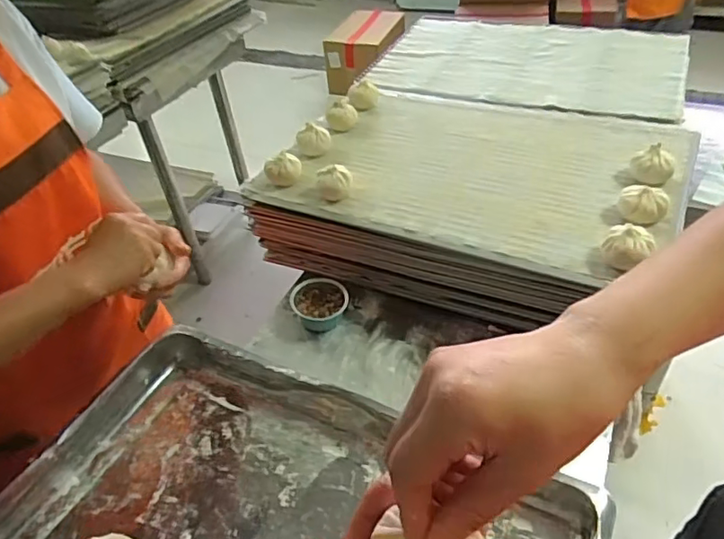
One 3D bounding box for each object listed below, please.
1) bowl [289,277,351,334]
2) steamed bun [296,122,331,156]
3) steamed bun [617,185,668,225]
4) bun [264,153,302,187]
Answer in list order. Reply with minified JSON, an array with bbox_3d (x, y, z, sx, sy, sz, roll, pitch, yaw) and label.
[{"bbox_3d":[-0.062,0.052,0.832,0.079,0.036,0.080,-24,44,-19],"label":"bowl"},{"bbox_3d":[-0.079,-0.214,0.937,0.057,0.048,0.047,-9,41,-3],"label":"steamed bun"},{"bbox_3d":[0.361,-0.083,0.734,0.059,0.036,0.048,15,45,23],"label":"steamed bun"},{"bbox_3d":[-0.122,-0.156,0.883,0.056,0.044,0.055,-12,41,-6],"label":"bun"}]

